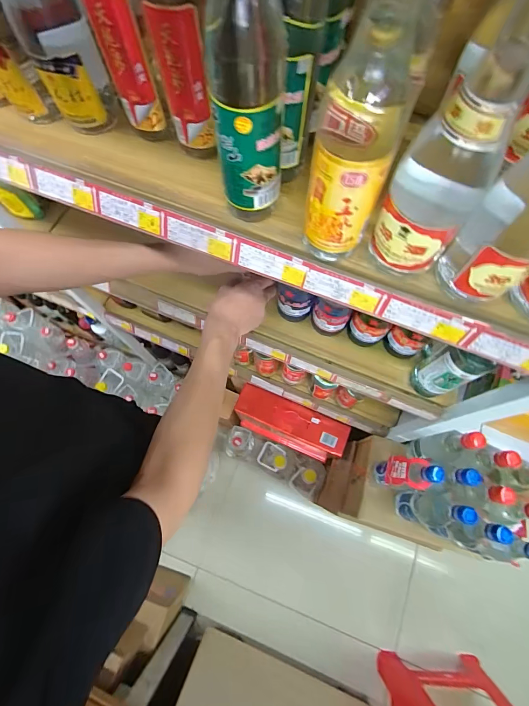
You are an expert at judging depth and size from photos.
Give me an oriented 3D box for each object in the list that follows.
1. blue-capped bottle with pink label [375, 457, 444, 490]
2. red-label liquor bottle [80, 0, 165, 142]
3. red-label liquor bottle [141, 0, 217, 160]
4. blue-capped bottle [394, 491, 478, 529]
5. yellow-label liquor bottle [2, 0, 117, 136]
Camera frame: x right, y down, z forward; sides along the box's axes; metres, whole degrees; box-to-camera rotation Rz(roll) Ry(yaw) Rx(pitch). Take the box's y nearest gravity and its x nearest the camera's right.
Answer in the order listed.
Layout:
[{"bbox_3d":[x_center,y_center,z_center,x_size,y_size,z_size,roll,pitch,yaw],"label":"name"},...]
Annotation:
[{"bbox_3d":[0.294,0.250,0.721,0.068,0.214,0.062,7,71,4],"label":"blue-capped bottle with pink label"},{"bbox_3d":[-0.148,-0.327,0.343,0.051,0.212,0.060,-21,72,-6],"label":"red-label liquor bottle"},{"bbox_3d":[-0.084,-0.302,0.333,0.062,0.223,0.067,-21,72,-6],"label":"red-label liquor bottle"},{"bbox_3d":[0.335,0.322,0.705,0.065,0.265,0.062,0,71,1],"label":"blue-capped bottle"},{"bbox_3d":[-0.230,-0.350,0.349,0.076,0.228,0.075,-21,72,-6],"label":"yellow-label liquor bottle"}]

